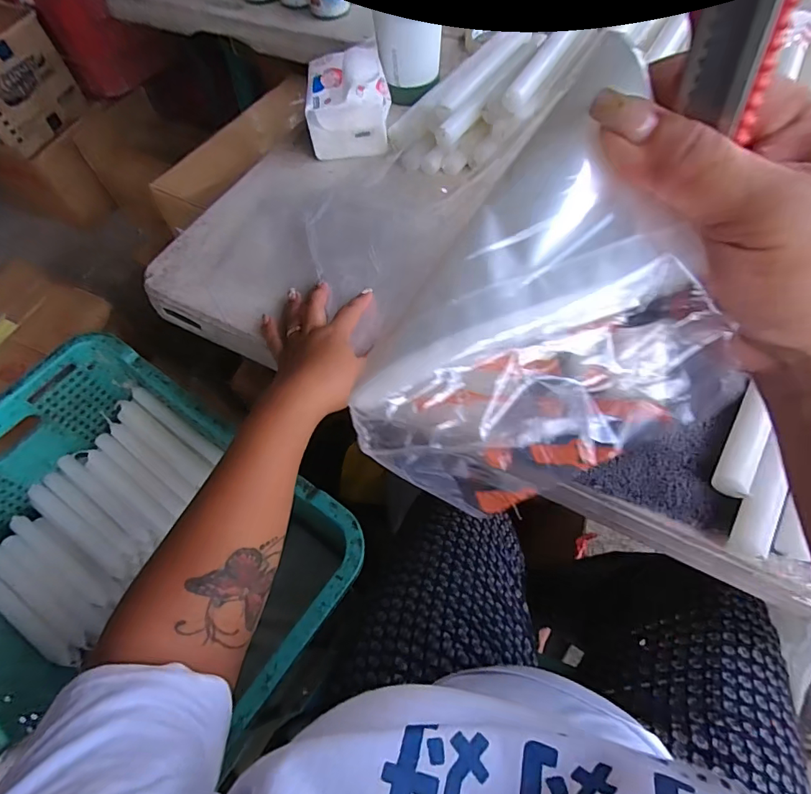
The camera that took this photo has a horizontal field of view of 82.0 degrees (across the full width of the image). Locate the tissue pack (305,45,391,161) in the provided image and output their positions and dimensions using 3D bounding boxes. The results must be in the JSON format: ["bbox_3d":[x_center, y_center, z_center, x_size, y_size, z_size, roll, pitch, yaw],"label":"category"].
[{"bbox_3d":[-0.067,-0.362,0.569,0.096,0.069,0.125,-4,60,2],"label":"tissue pack"}]

